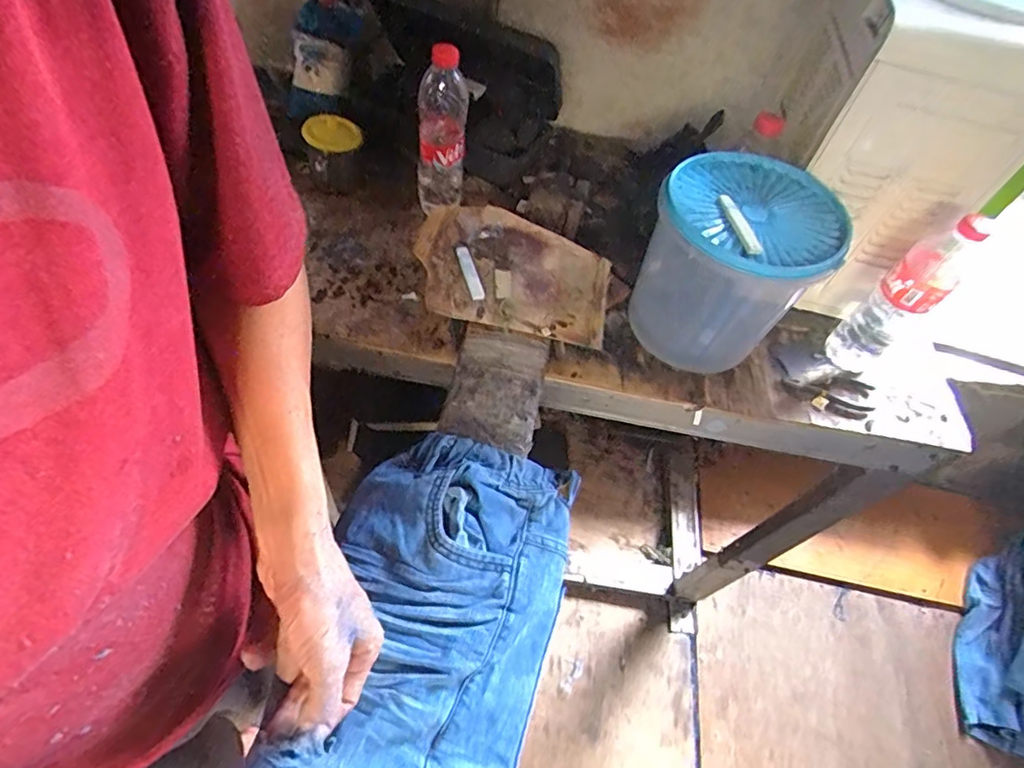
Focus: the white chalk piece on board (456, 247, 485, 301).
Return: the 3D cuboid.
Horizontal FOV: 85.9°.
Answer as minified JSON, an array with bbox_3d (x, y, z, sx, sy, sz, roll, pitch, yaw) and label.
[{"bbox_3d":[-0.049,-0.132,0.651,0.014,0.011,0.088,-9,56,-15],"label":"white chalk piece on board"}]

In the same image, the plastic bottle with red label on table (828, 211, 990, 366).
[{"bbox_3d":[0.470,-0.104,0.666,0.061,0.220,0.062,38,58,18],"label":"plastic bottle with red label on table"}]

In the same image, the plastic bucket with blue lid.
[{"bbox_3d":[0.242,-0.127,0.641,0.185,0.204,0.166,33,57,15],"label":"plastic bucket with blue lid"}]

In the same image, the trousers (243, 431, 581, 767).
[{"bbox_3d":[-0.087,0.248,0.385,0.183,0.067,0.491,13,54,7],"label":"trousers"}]

